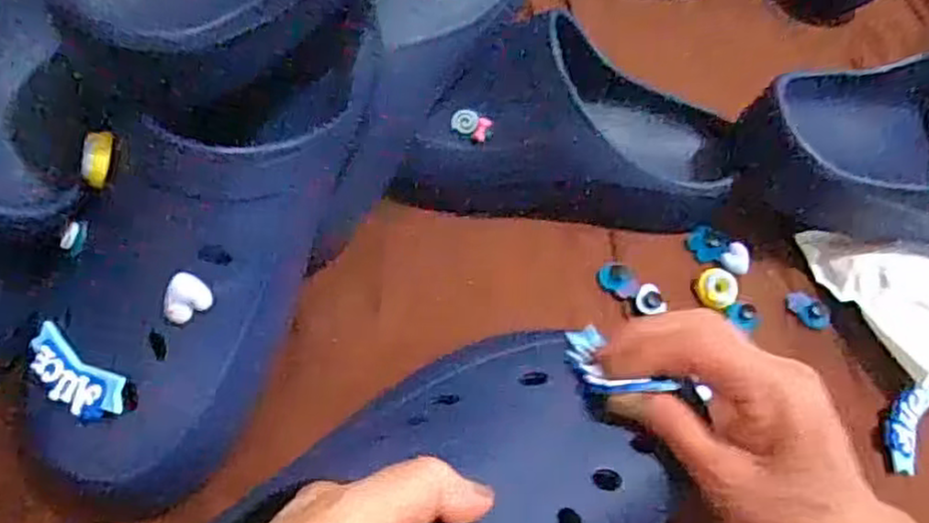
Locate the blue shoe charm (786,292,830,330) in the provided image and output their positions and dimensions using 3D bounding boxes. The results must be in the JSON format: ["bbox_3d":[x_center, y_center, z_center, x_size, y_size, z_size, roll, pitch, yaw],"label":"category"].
[{"bbox_3d":[0.206,0.029,0.437,0.018,0.005,0.028,-29,63,-22],"label":"blue shoe charm"}]

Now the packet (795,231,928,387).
[{"bbox_3d":[0.271,0.022,0.438,0.078,0.023,0.127,-22,60,-18],"label":"packet"}]

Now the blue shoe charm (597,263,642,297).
[{"bbox_3d":[0.093,0.011,0.437,0.027,0.006,0.020,40,62,20],"label":"blue shoe charm"}]

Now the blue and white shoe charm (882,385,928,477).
[{"bbox_3d":[0.242,0.090,0.398,0.021,0.008,0.053,26,71,13],"label":"blue and white shoe charm"}]

